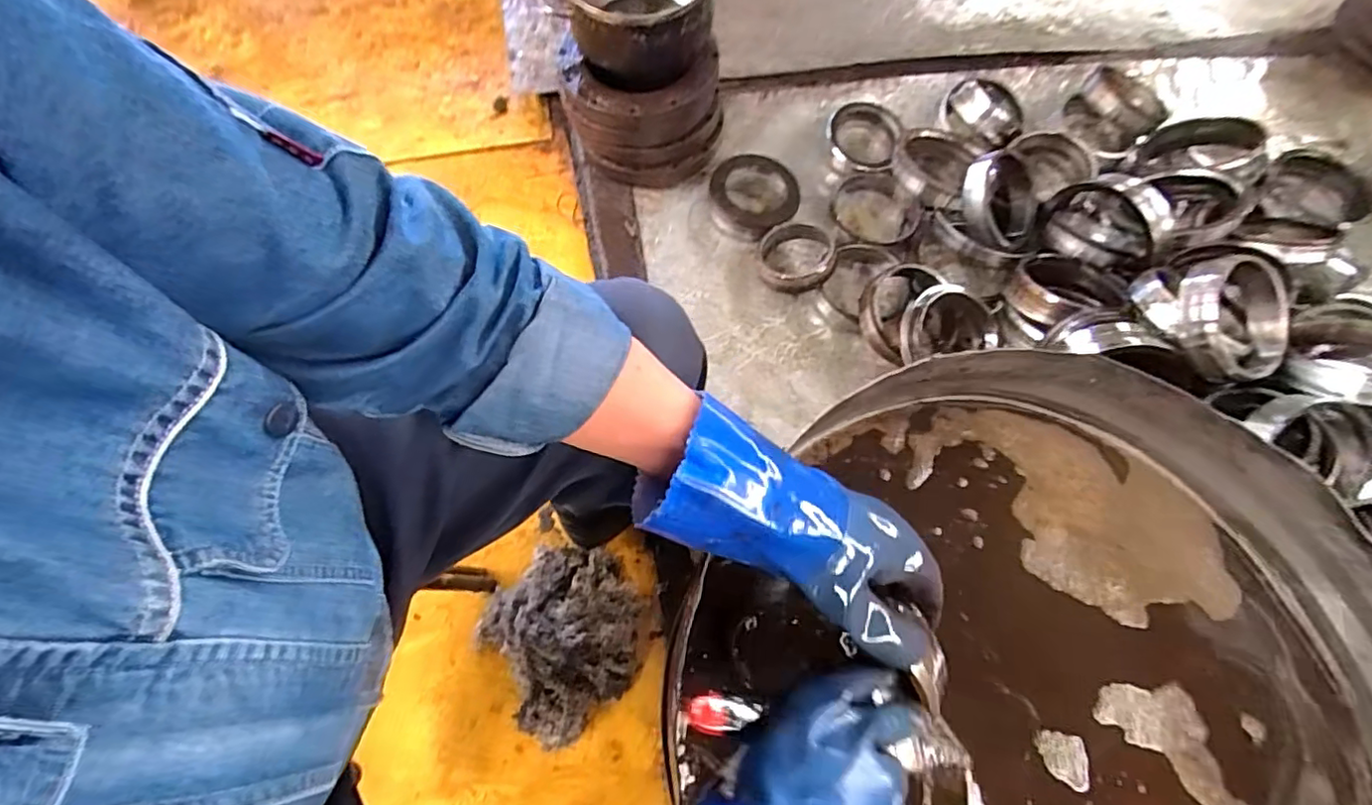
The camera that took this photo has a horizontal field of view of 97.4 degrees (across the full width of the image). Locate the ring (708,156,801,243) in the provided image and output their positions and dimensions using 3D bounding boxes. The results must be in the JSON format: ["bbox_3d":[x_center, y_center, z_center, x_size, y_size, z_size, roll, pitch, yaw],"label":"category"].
[{"bbox_3d":[0.111,-0.337,0.984,0.143,0.029,0.157,-2,62,4],"label":"ring"}]

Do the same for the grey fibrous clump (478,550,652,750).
[{"bbox_3d":[-0.148,0.275,0.732,0.190,0.081,0.195,1,67,-2],"label":"grey fibrous clump"}]

